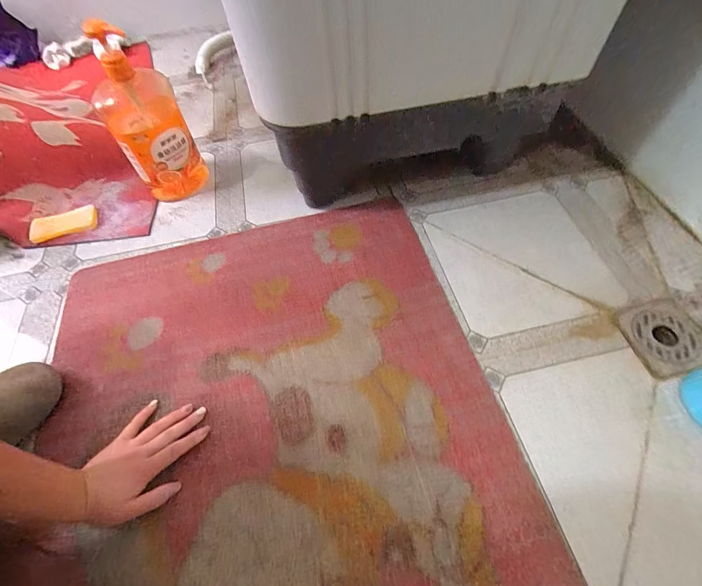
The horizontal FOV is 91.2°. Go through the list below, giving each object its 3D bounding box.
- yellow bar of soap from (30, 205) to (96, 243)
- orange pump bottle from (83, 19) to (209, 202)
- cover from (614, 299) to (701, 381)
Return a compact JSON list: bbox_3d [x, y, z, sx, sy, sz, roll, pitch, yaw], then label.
[{"bbox_3d":[-0.524,-0.125,0.628,0.111,0.017,0.052,-17,58,-7],"label":"yellow bar of soap"},{"bbox_3d":[-0.339,-0.283,0.574,0.112,0.259,0.084,-26,60,-12],"label":"orange pump bottle"},{"bbox_3d":[0.426,0.058,0.466,0.106,0.004,0.099,-14,58,-5],"label":"cover"}]

